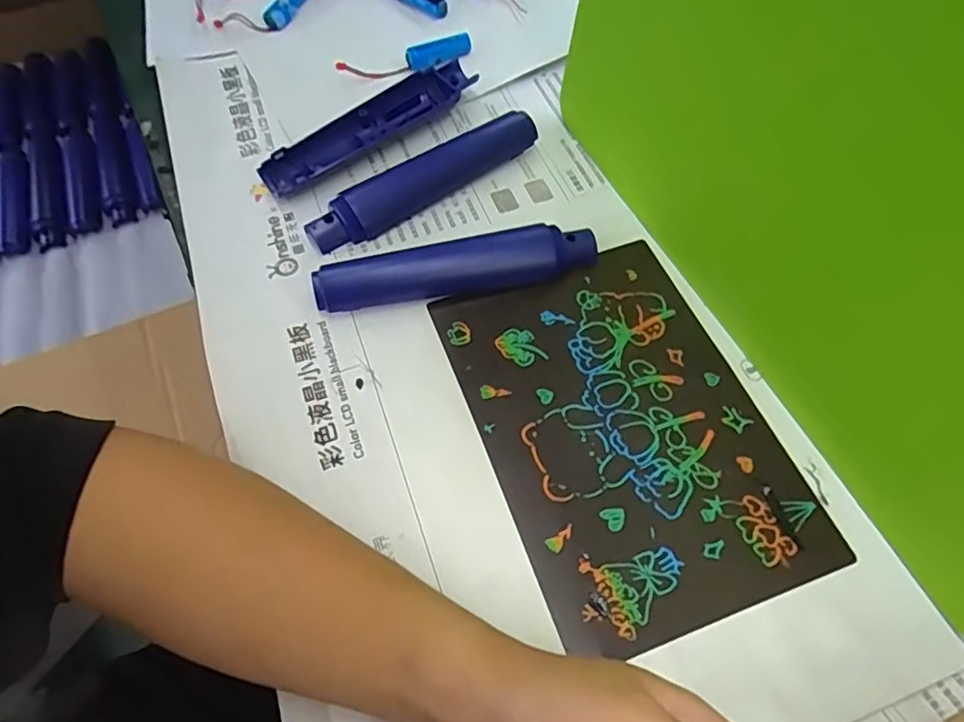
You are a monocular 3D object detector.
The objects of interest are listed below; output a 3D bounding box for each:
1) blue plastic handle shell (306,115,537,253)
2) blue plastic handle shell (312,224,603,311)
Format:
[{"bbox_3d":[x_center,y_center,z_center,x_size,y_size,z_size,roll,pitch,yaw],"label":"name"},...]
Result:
[{"bbox_3d":[-0.037,-0.121,0.409,0.169,0.020,0.030,-34,65,-16],"label":"blue plastic handle shell"},{"bbox_3d":[-0.014,-0.058,0.364,0.166,0.019,0.031,-14,61,-6],"label":"blue plastic handle shell"}]

